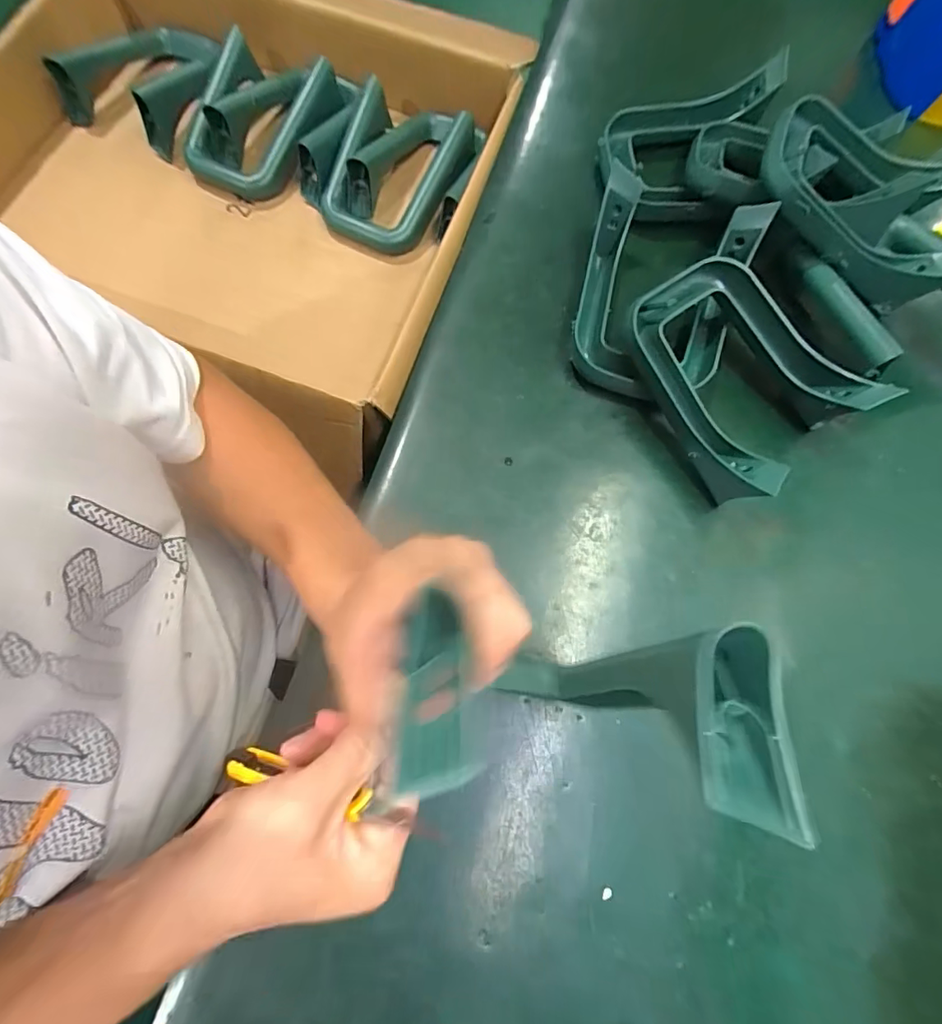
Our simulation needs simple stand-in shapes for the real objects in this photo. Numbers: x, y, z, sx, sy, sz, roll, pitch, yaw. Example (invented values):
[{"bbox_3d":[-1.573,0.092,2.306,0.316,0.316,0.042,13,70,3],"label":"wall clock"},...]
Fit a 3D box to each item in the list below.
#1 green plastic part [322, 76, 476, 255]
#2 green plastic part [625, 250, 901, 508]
[{"bbox_3d":[-0.067,-0.349,0.487,0.133,0.081,0.160,25,74,5],"label":"green plastic part"},{"bbox_3d":[0.195,-0.099,0.359,0.131,0.057,0.168,-25,75,-8],"label":"green plastic part"}]

